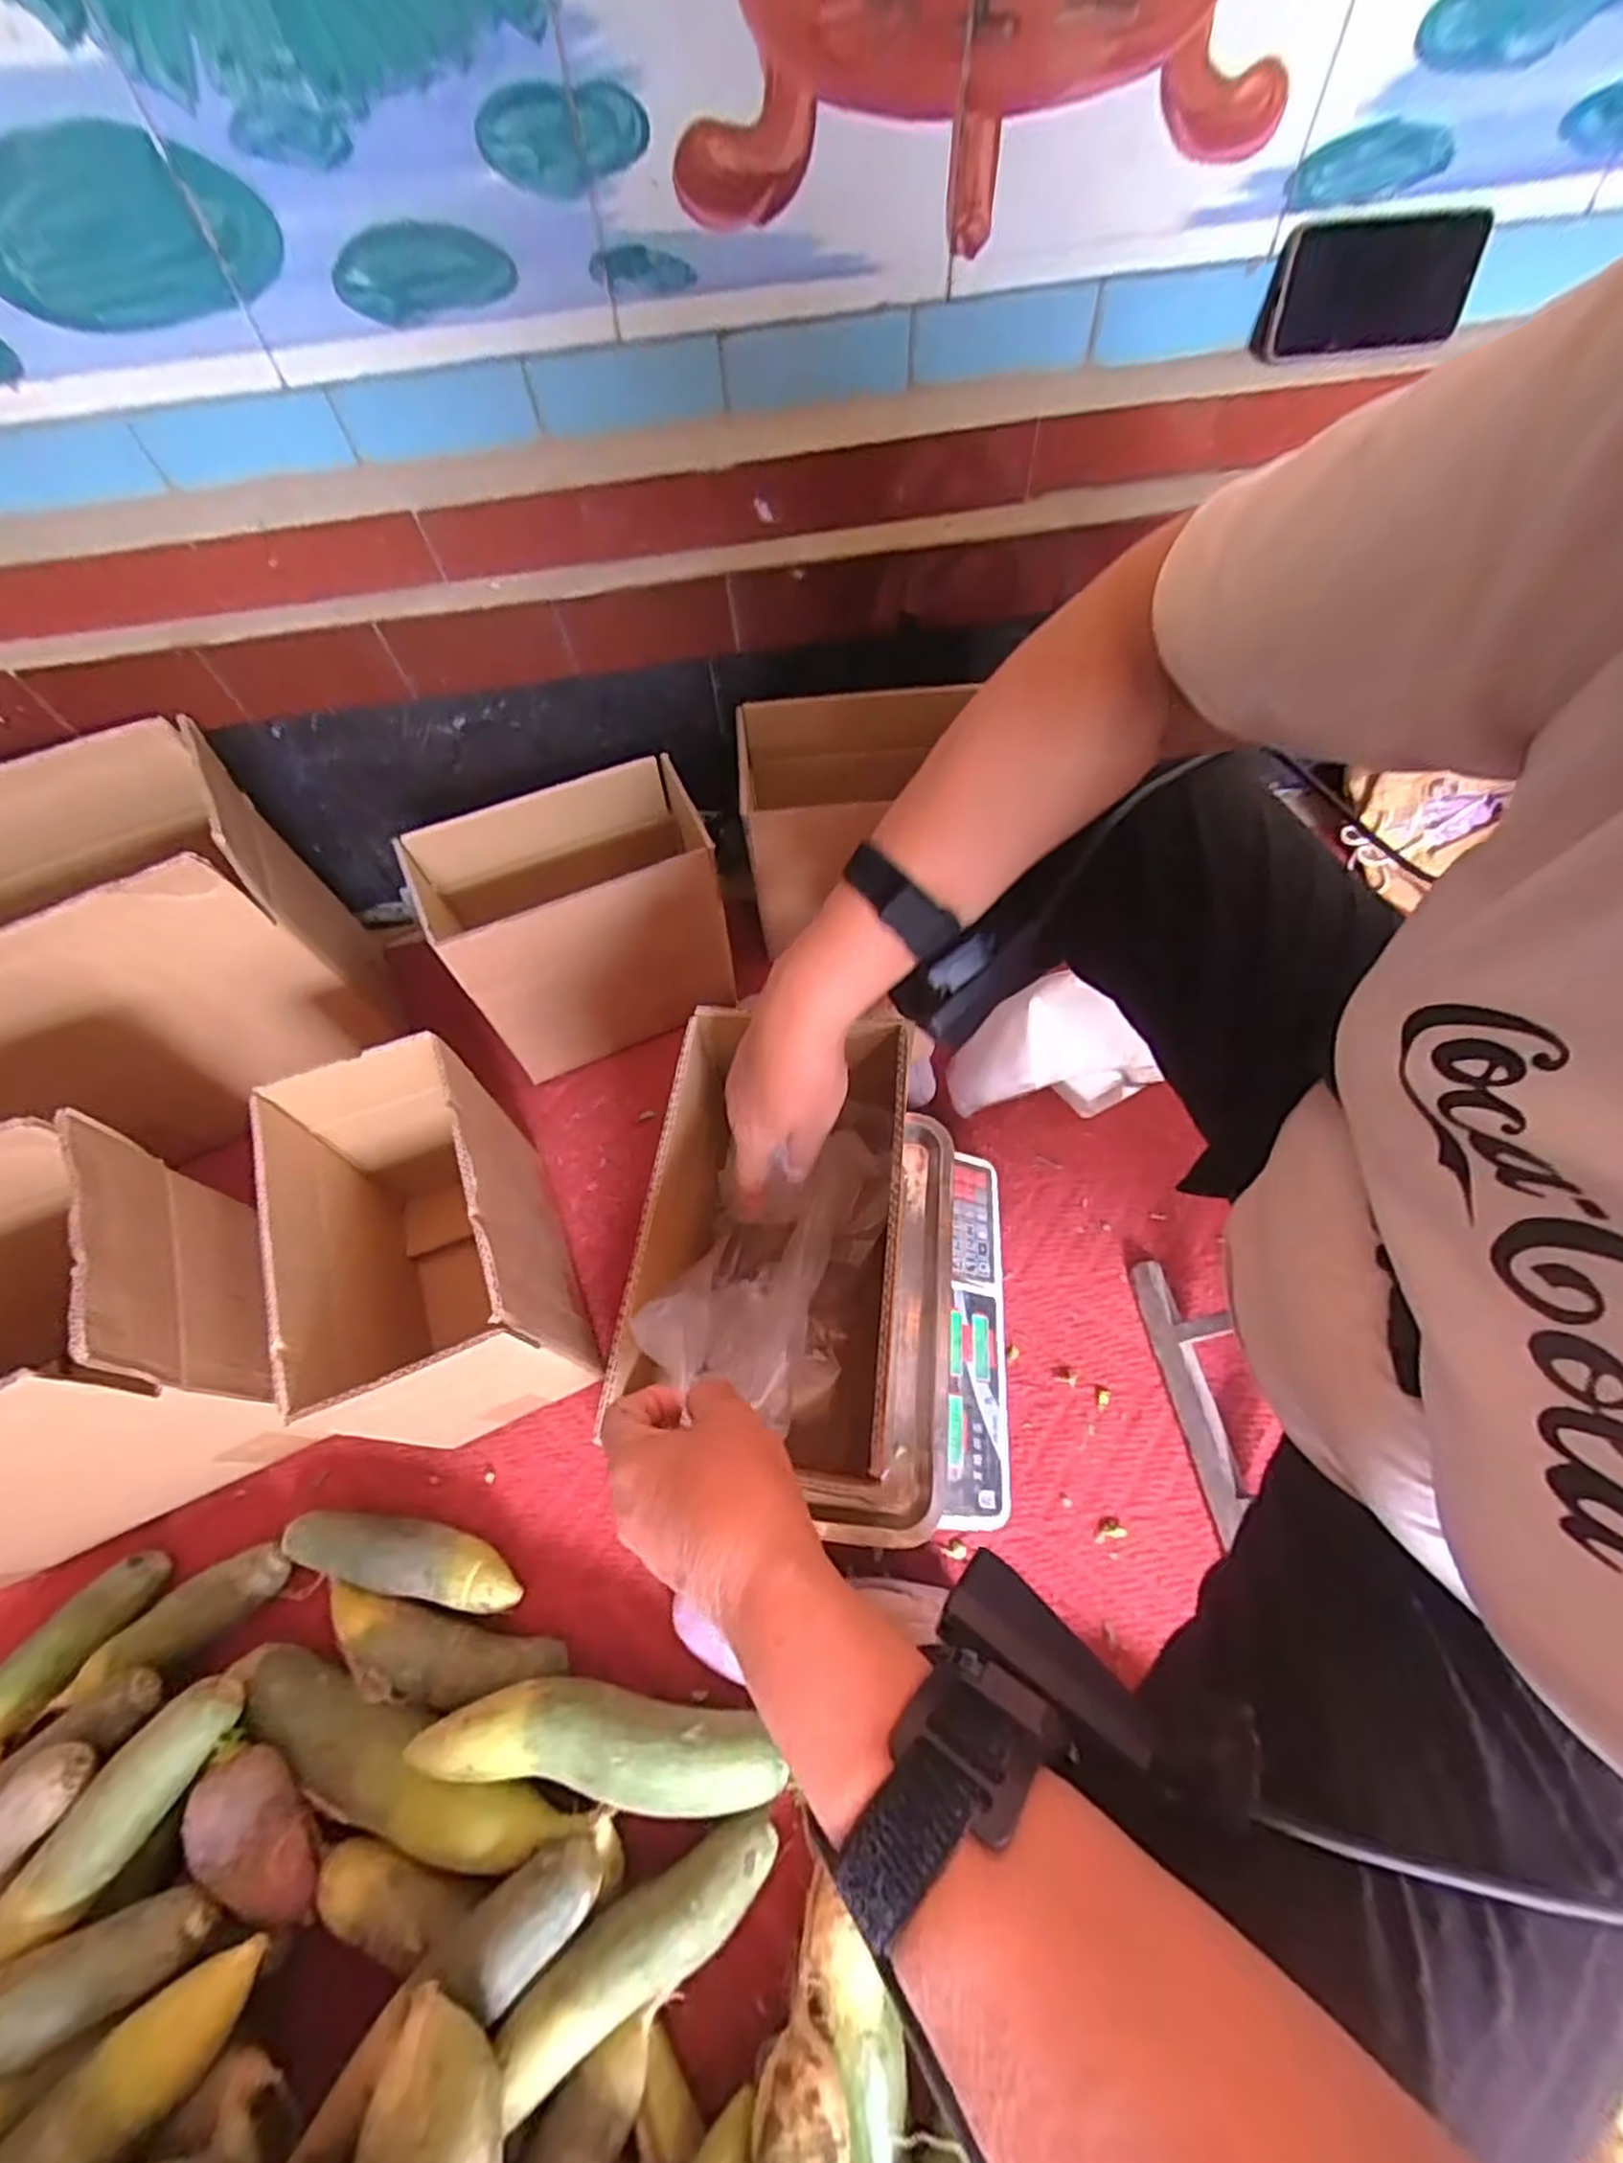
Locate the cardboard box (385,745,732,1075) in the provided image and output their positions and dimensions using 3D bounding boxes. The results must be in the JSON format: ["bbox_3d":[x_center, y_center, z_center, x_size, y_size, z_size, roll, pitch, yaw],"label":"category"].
[{"bbox_3d":[-0.242,-0.163,0.827,0.285,0.247,0.160,-25,64,-10],"label":"cardboard box"}]

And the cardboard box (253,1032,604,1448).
[{"bbox_3d":[-0.321,0.150,0.672,0.165,0.259,0.270,-22,64,-9],"label":"cardboard box"}]

